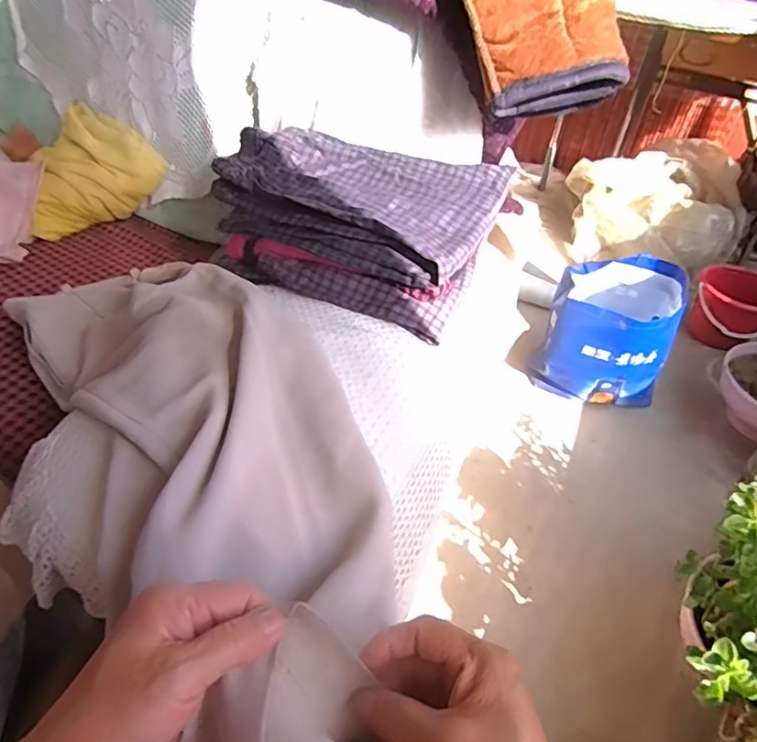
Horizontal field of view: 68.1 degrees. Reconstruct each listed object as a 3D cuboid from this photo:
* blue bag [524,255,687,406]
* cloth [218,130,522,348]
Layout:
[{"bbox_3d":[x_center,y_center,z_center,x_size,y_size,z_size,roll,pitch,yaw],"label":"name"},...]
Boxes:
[{"bbox_3d":[0.551,-0.092,1.345,0.267,0.292,0.275,22,44,17],"label":"blue bag"},{"bbox_3d":[-0.031,-0.185,0.670,0.309,0.099,0.229,19,44,15],"label":"cloth"}]

